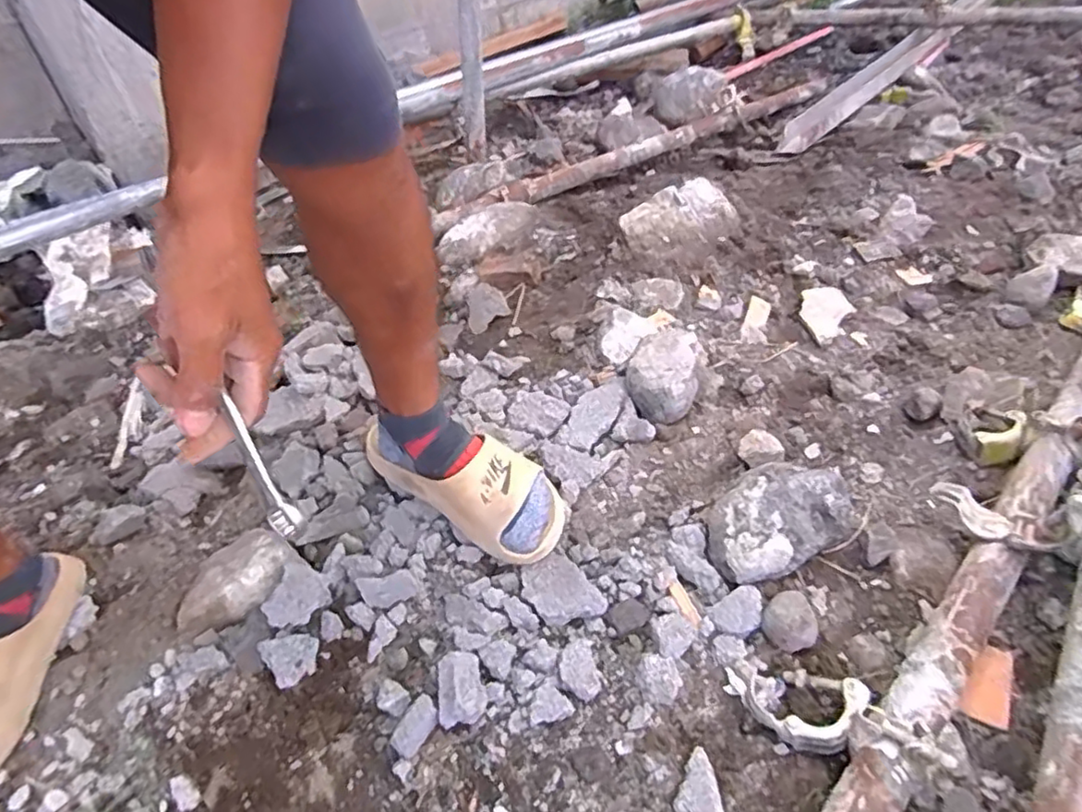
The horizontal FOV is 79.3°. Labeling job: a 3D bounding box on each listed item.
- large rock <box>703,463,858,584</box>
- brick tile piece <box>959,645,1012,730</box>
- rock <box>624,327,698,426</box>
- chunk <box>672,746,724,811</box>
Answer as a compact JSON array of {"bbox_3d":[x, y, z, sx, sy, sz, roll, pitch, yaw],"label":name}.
[{"bbox_3d":[0.269,0.125,0.735,0.182,0.087,0.102,-23,53,-18],"label":"large rock"},{"bbox_3d":[0.441,0.272,0.639,0.038,0.007,0.082,27,55,22],"label":"brick tile piece"},{"bbox_3d":[0.167,-0.037,0.894,0.101,0.075,0.137,8,50,8],"label":"rock"},{"bbox_3d":[0.135,0.340,0.579,0.040,0.020,0.058,-9,50,-7],"label":"chunk"}]

